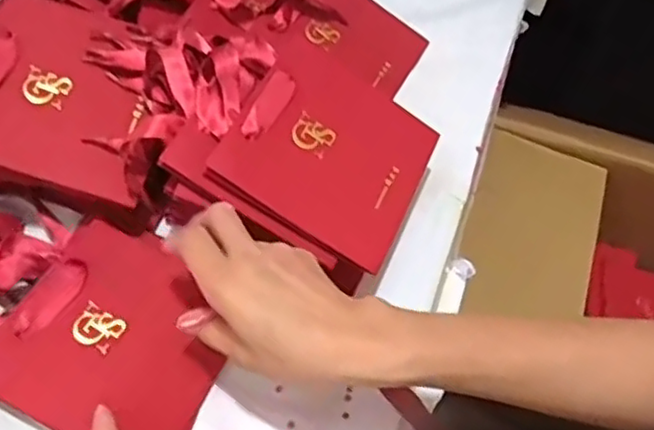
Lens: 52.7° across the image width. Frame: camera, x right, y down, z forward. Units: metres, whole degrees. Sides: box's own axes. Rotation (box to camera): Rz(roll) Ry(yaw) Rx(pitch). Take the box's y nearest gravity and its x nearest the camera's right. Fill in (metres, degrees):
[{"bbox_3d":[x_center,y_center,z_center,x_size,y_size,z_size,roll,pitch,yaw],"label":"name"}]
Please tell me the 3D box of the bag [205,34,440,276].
[{"bbox_3d":[0.004,-0.049,0.487,0.139,0.009,0.139,34,60,-8],"label":"bag"}]

